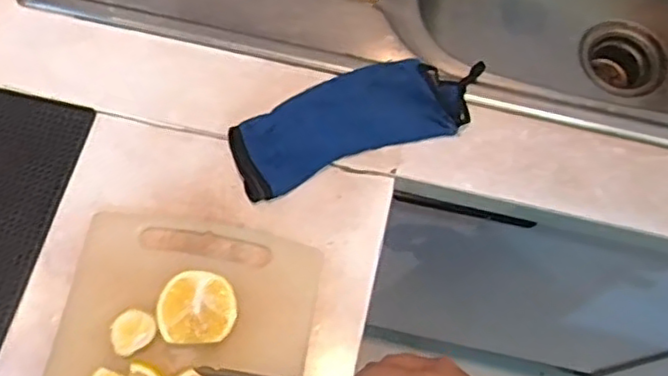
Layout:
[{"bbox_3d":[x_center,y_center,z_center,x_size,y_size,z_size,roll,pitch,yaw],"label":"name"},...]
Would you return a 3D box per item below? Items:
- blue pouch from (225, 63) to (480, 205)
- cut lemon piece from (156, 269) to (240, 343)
[{"bbox_3d":[0.026,-0.070,0.615,0.243,0.023,0.090,-19,70,-9],"label":"blue pouch"},{"bbox_3d":[-0.110,0.099,0.541,0.061,0.029,0.057,0,68,-1],"label":"cut lemon piece"}]

